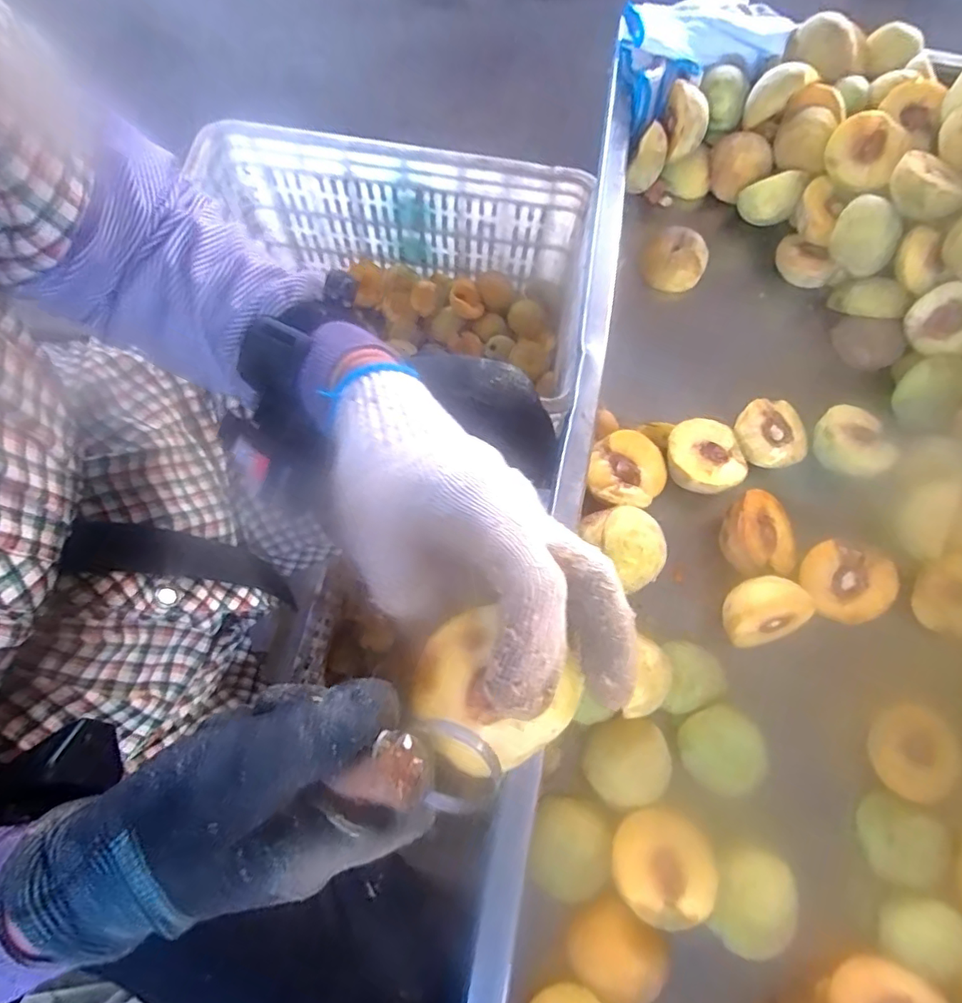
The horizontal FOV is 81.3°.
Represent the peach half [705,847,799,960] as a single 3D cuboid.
[{"bbox_3d":[0.169,0.249,0.348,0.046,0.023,0.058,7,72,1],"label":"peach half"}]

